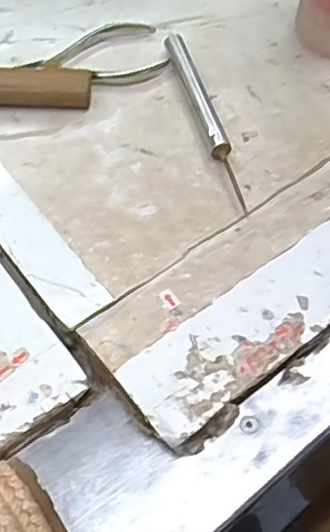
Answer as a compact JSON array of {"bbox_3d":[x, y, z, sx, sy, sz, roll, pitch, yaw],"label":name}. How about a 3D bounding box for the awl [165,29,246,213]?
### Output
[{"bbox_3d":[0.023,-0.092,0.372,0.013,0.011,0.145,-12,60,-9],"label":"awl"}]

